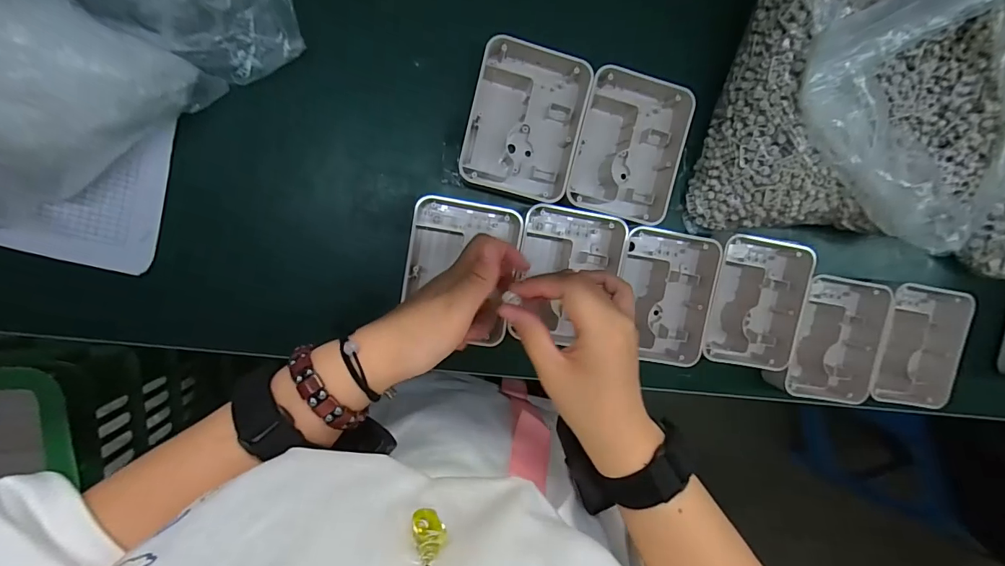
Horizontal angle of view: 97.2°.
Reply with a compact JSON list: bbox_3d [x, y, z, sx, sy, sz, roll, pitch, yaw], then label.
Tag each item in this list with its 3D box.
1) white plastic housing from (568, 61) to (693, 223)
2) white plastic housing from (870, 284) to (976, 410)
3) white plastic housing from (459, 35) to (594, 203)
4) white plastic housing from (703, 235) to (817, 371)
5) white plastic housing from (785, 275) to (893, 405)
[{"bbox_3d":[0.117,-0.131,0.424,0.101,0.043,0.137,10,95,-7],"label":"white plastic housing"},{"bbox_3d":[0.441,0.067,0.483,0.095,0.040,0.128,9,95,-7],"label":"white plastic housing"},{"bbox_3d":[0.021,-0.151,0.412,0.098,0.042,0.134,13,95,-7],"label":"white plastic housing"},{"bbox_3d":[0.252,0.017,0.462,0.098,0.047,0.129,8,96,-7],"label":"white plastic housing"},{"bbox_3d":[0.348,0.057,0.476,0.095,0.052,0.127,9,95,-7],"label":"white plastic housing"}]

